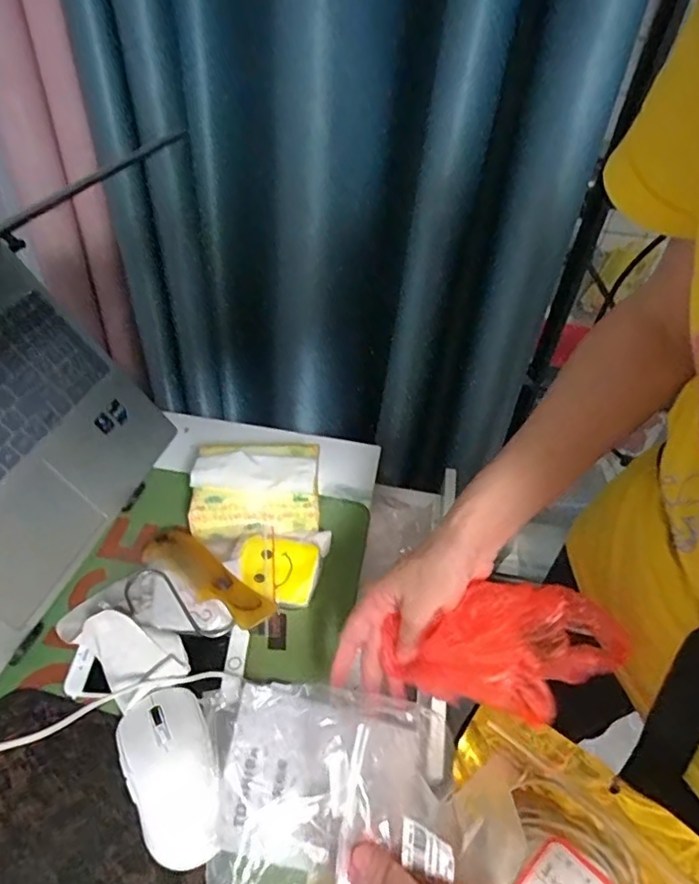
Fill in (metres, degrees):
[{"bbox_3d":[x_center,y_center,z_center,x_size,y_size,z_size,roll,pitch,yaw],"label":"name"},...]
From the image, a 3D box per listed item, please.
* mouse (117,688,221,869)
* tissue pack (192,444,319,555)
[{"bbox_3d":[-0.121,0.227,0.385,0.060,0.029,0.111,-16,47,-21],"label":"mouse"},{"bbox_3d":[-0.091,0.045,0.551,0.122,0.064,0.101,-1,44,-7],"label":"tissue pack"}]

